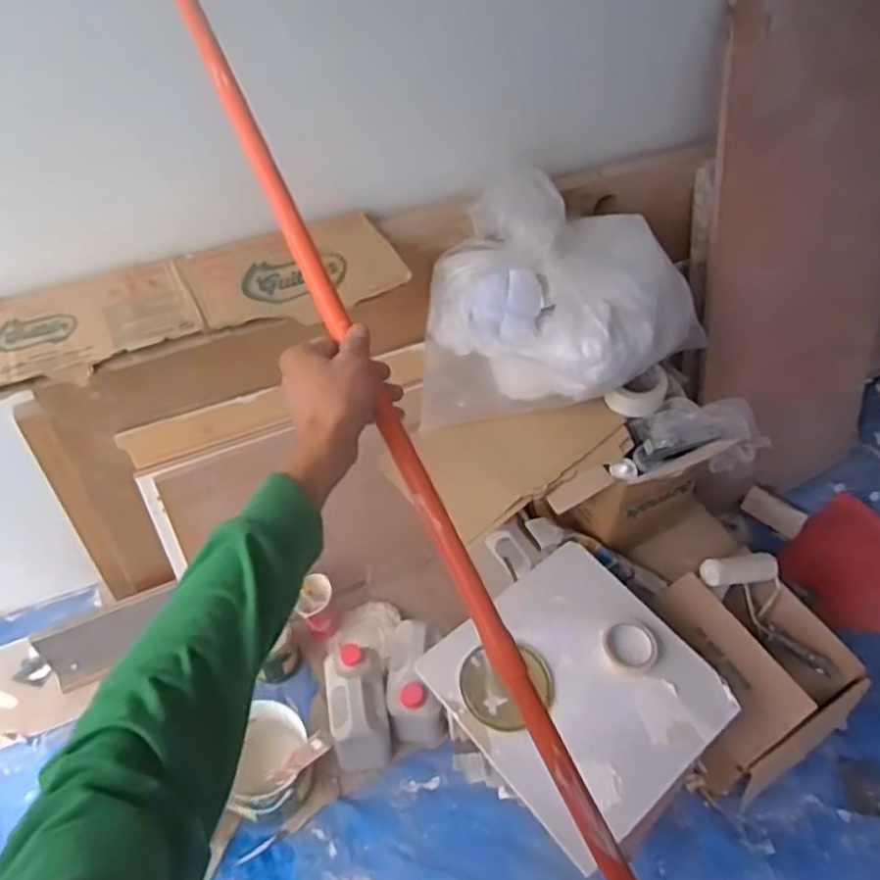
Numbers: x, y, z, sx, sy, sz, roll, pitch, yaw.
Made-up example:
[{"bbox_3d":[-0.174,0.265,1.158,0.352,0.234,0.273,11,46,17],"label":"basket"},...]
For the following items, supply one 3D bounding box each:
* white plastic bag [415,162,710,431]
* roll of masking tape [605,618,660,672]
[{"bbox_3d":[0.247,-0.214,1.343,0.540,0.378,0.290,4,50,1],"label":"white plastic bag"},{"bbox_3d":[0.335,0.361,1.294,0.096,0.017,0.091,1,50,-2],"label":"roll of masking tape"}]

